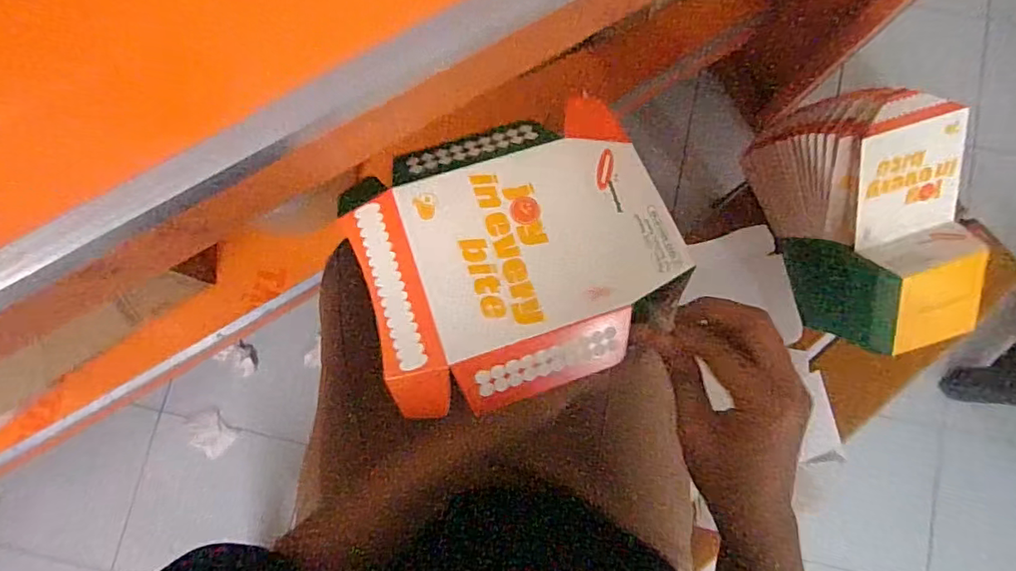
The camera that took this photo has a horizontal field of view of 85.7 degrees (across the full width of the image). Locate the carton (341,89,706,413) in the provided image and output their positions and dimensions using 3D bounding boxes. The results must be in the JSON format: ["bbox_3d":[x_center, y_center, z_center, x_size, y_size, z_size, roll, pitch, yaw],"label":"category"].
[{"bbox_3d":[0.007,-0.021,0.317,0.180,0.032,0.157,-18,83,-3],"label":"carton"}]

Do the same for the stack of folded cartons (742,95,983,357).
[{"bbox_3d":[0.371,-0.065,0.555,0.105,0.178,0.251,-13,83,-2],"label":"stack of folded cartons"}]

